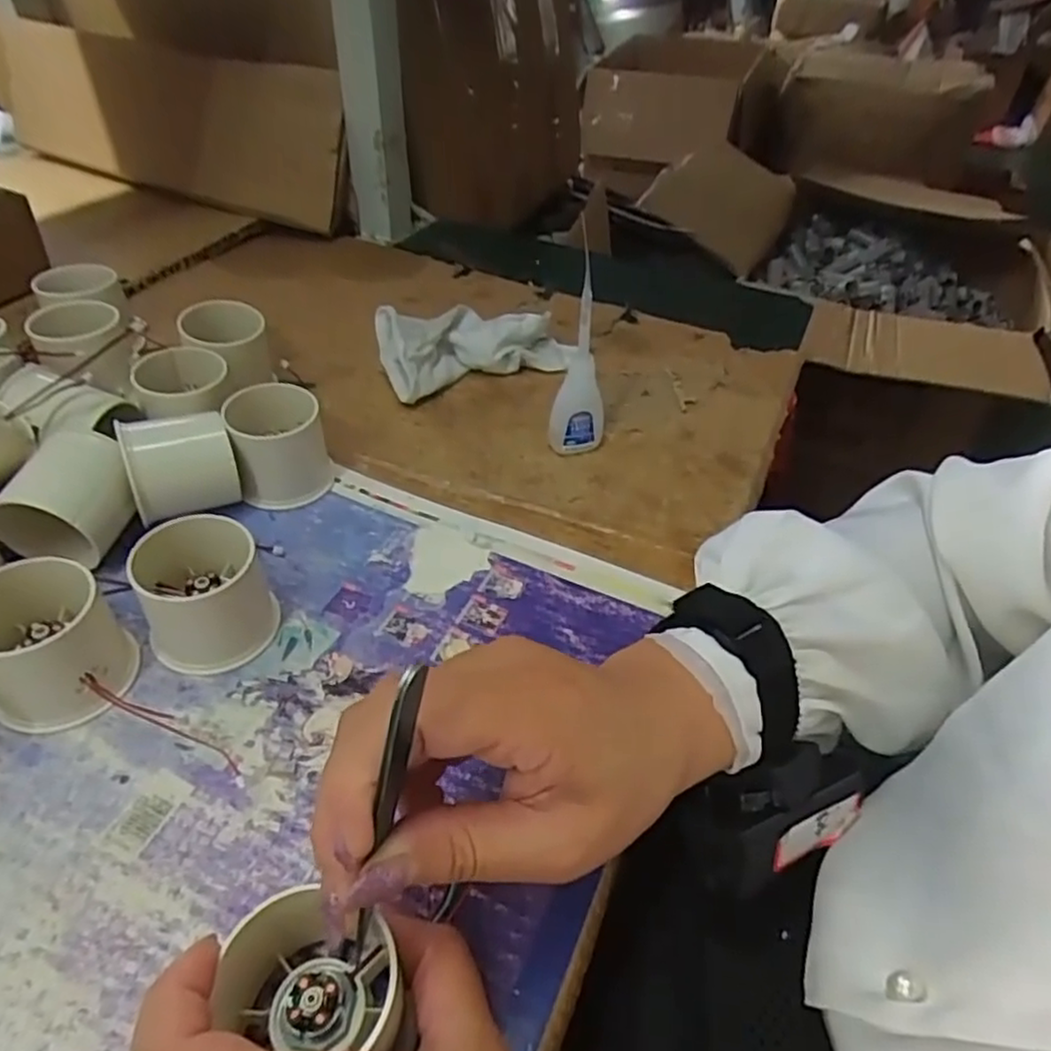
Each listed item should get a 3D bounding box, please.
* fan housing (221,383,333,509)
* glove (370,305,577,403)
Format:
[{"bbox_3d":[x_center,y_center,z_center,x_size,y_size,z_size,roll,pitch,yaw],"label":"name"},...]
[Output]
[{"bbox_3d":[-0.140,-0.045,0.394,0.049,0.051,0.046,-12,46,-18],"label":"fan housing"},{"bbox_3d":[-0.032,-0.137,0.512,0.151,0.038,0.071,-19,49,-24],"label":"glove"}]

